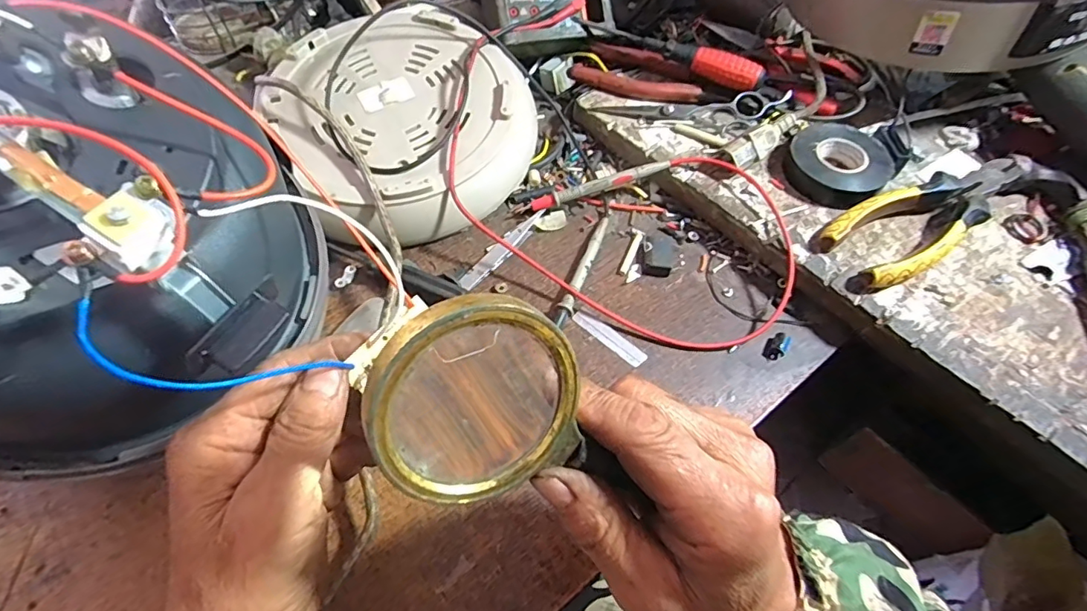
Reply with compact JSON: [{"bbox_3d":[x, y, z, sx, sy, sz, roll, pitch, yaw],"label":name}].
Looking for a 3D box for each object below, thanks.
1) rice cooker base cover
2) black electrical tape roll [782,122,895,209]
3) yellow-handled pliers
[{"bbox_3d":[-0.107,-0.149,0.422,0.200,0.051,0.220,-30,64,-17],"label":"rice cooker base cover"},{"bbox_3d":[0.227,-0.110,0.406,0.070,0.017,0.077,0,59,0],"label":"black electrical tape roll"},{"bbox_3d":[0.276,-0.063,0.376,0.170,0.026,0.060,-24,62,-13],"label":"yellow-handled pliers"}]

